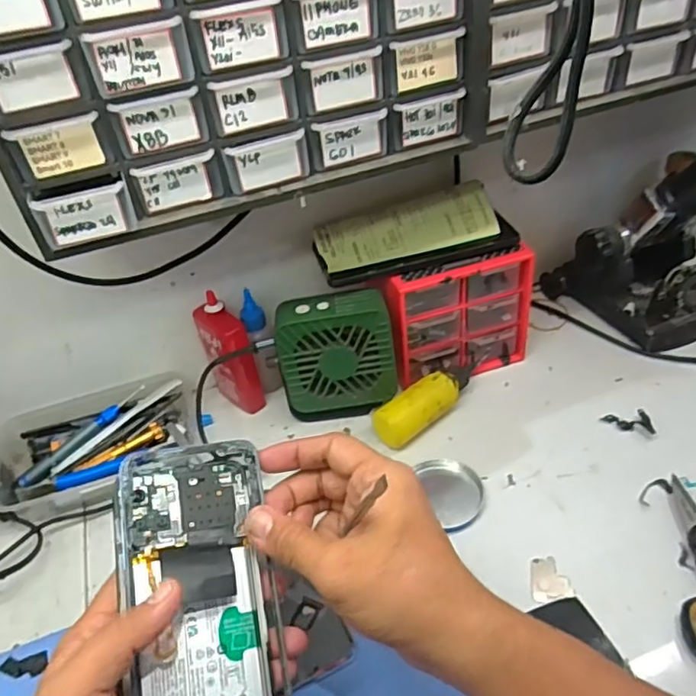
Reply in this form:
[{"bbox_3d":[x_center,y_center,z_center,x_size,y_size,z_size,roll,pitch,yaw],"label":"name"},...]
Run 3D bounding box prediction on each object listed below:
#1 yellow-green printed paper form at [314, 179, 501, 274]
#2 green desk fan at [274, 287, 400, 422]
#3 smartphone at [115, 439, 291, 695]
[{"bbox_3d":[0.050,-0.107,0.536,0.154,0.011,0.060,-13,67,-1],"label":"yellow-green printed paper form"},{"bbox_3d":[-0.009,0.012,0.542,0.097,0.116,0.043,-8,40,0],"label":"green desk fan"},{"bbox_3d":[-0.076,0.134,0.322,0.076,0.012,0.166,-4,67,-22],"label":"smartphone"}]

